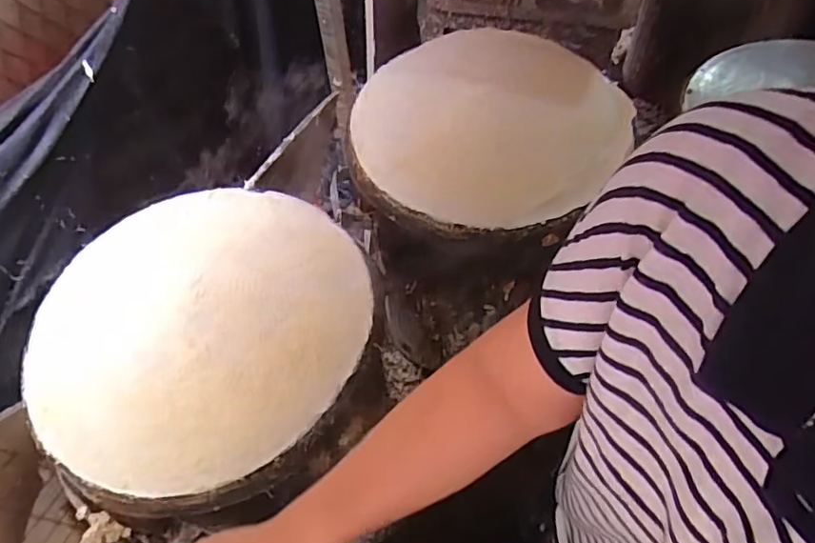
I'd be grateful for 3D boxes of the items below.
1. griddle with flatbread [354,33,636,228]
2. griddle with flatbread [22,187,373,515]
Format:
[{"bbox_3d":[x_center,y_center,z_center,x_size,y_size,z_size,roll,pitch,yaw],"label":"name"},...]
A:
[{"bbox_3d":[0.110,-0.209,0.788,0.350,0.021,0.355,4,56,6],"label":"griddle with flatbread"},{"bbox_3d":[-0.224,0.056,0.642,0.357,0.021,0.360,-2,55,2],"label":"griddle with flatbread"}]

